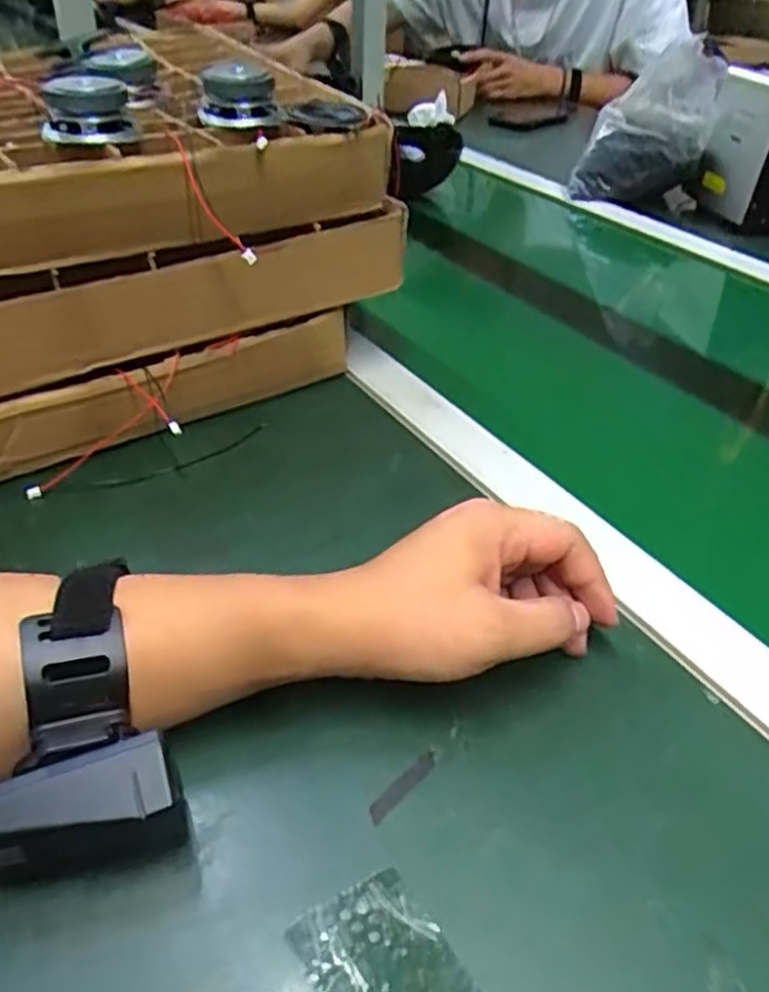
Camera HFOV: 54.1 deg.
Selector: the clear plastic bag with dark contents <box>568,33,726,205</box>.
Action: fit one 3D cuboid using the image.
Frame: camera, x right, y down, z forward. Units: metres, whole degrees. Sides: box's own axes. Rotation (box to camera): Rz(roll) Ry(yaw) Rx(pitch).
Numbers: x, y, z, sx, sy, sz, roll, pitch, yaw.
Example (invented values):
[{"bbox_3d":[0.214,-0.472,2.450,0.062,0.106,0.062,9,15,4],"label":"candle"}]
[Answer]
[{"bbox_3d":[0.304,-0.420,0.887,0.141,0.178,0.132,15,40,16],"label":"clear plastic bag with dark contents"}]

